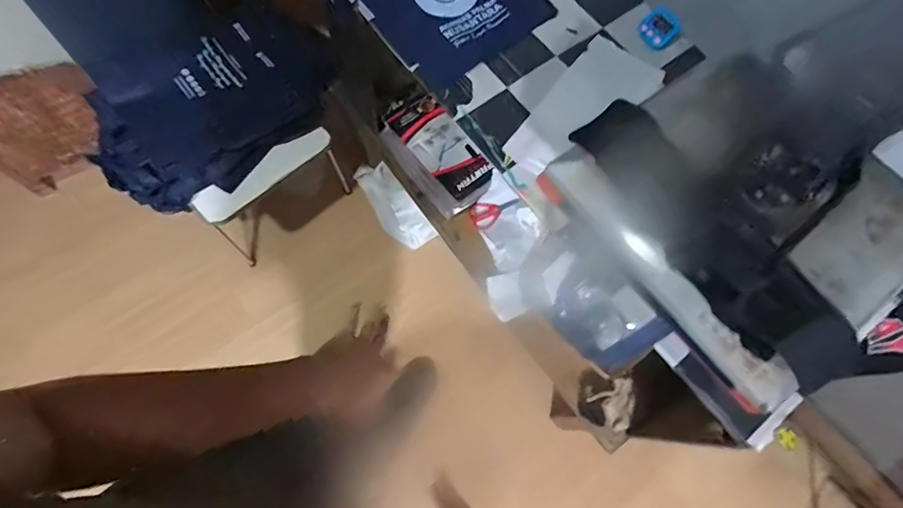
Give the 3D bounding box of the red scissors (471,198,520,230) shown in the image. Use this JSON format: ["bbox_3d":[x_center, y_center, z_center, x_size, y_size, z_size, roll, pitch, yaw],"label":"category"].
[{"bbox_3d":[0.120,-0.122,1.265,0.152,0.022,0.072,-26,76,-19],"label":"red scissors"}]

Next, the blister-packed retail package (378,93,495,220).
[{"bbox_3d":[-0.038,-0.286,1.250,0.191,0.056,0.345,-37,74,-14],"label":"blister-packed retail package"}]

